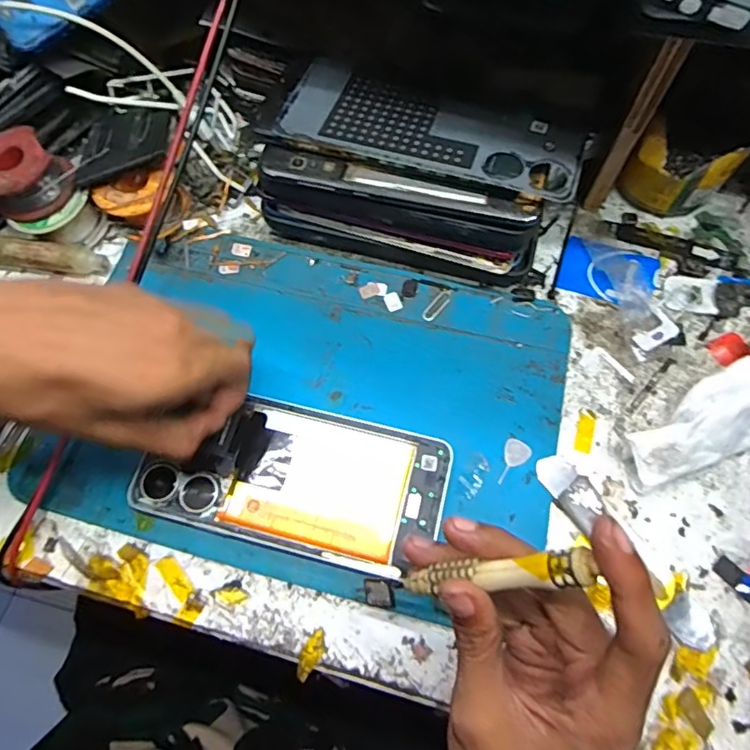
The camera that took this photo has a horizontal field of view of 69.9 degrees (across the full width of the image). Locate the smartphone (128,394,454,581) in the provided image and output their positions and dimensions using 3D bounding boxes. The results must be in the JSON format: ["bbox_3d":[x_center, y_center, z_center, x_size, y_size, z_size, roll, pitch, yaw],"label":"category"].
[{"bbox_3d":[-0.043,0.055,0.295,0.161,0.006,0.077,13,69,6],"label":"smartphone"}]

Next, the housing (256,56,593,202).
[{"bbox_3d":[0.029,-0.135,0.294,0.167,0.009,0.061,19,71,8],"label":"housing"}]

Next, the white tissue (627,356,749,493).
[{"bbox_3d":[0.184,0.028,0.297,0.095,0.030,0.042,-27,70,-9],"label":"white tissue"}]

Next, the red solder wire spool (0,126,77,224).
[{"bbox_3d":[-0.220,-0.123,0.335,0.052,0.031,0.047,36,74,14],"label":"red solder wire spool"}]

